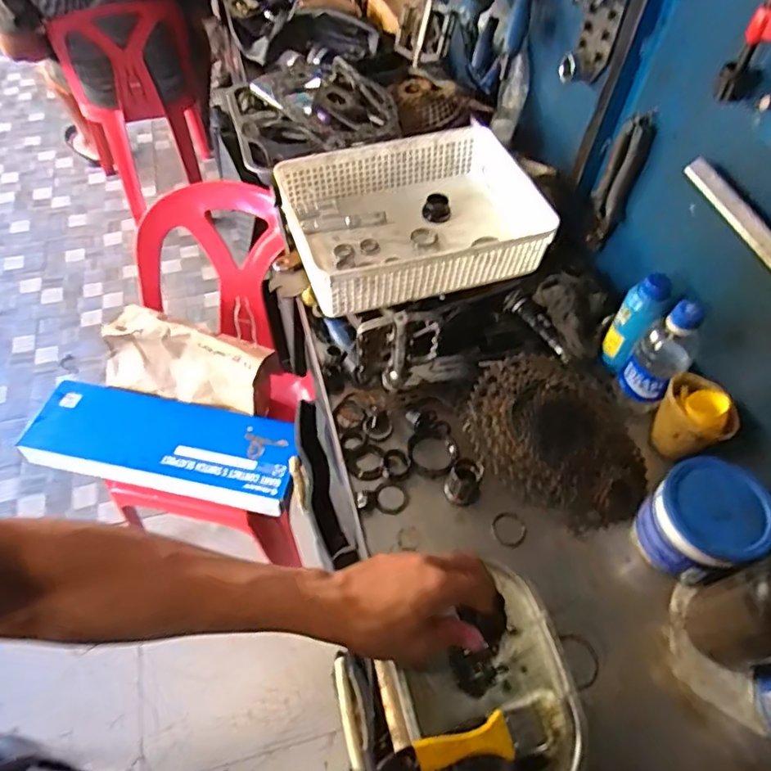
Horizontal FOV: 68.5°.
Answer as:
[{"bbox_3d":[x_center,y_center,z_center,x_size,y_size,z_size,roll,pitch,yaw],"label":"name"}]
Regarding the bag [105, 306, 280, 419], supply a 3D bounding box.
[{"bbox_3d":[-0.388,-0.044,1.109,0.323,0.136,0.120,16,55,8],"label":"bag"}]

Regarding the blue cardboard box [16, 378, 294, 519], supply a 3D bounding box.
[{"bbox_3d":[-0.421,0.110,1.079,0.503,0.042,0.181,10,54,4],"label":"blue cardboard box"}]

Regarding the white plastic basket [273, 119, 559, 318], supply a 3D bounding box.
[{"bbox_3d":[0.043,-0.232,0.795,0.336,0.089,0.246,-14,56,-13],"label":"white plastic basket"}]

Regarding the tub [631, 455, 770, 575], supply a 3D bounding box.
[{"bbox_3d":[0.318,0.140,0.578,0.094,0.098,0.103,-23,59,-19],"label":"tub"}]

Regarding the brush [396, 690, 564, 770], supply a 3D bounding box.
[{"bbox_3d":[0.087,0.305,0.483,0.147,0.025,0.041,-15,56,-13],"label":"brush"}]

